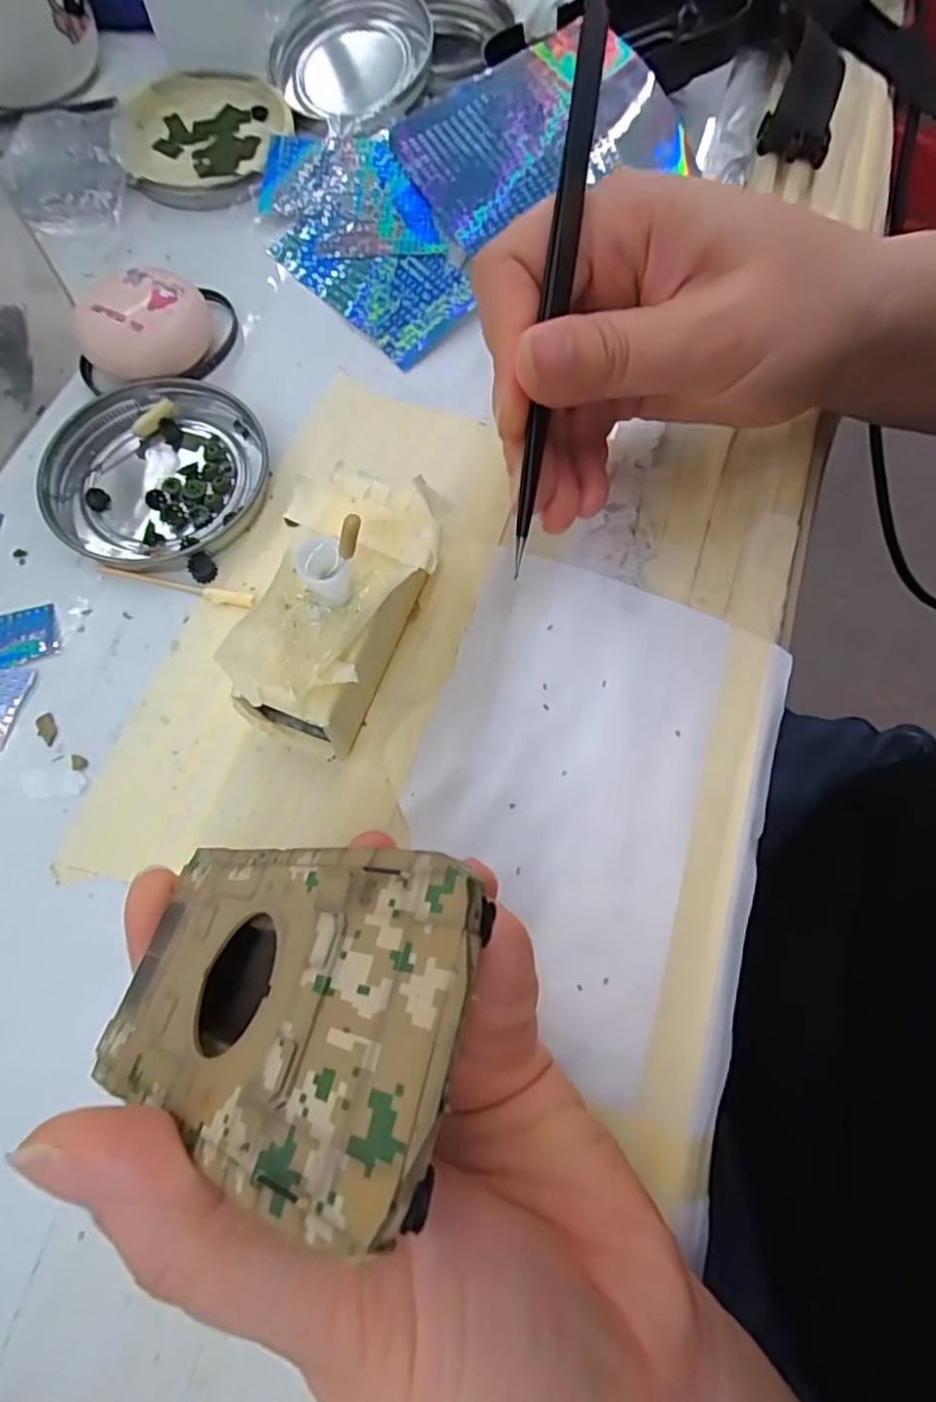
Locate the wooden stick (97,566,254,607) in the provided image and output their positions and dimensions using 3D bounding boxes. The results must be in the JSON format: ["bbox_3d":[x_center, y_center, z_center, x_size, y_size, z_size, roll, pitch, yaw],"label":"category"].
[{"bbox_3d":[-0.102,-0.040,0.216,0.057,0.004,0.005,11,72,4],"label":"wooden stick"}]

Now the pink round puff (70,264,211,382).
[{"bbox_3d":[-0.122,-0.141,0.241,0.046,0.024,0.037,-43,77,-13],"label":"pink round puff"}]

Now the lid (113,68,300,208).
[{"bbox_3d":[-0.121,-0.260,0.290,0.076,0.013,0.079,0,72,0],"label":"lid"}]

